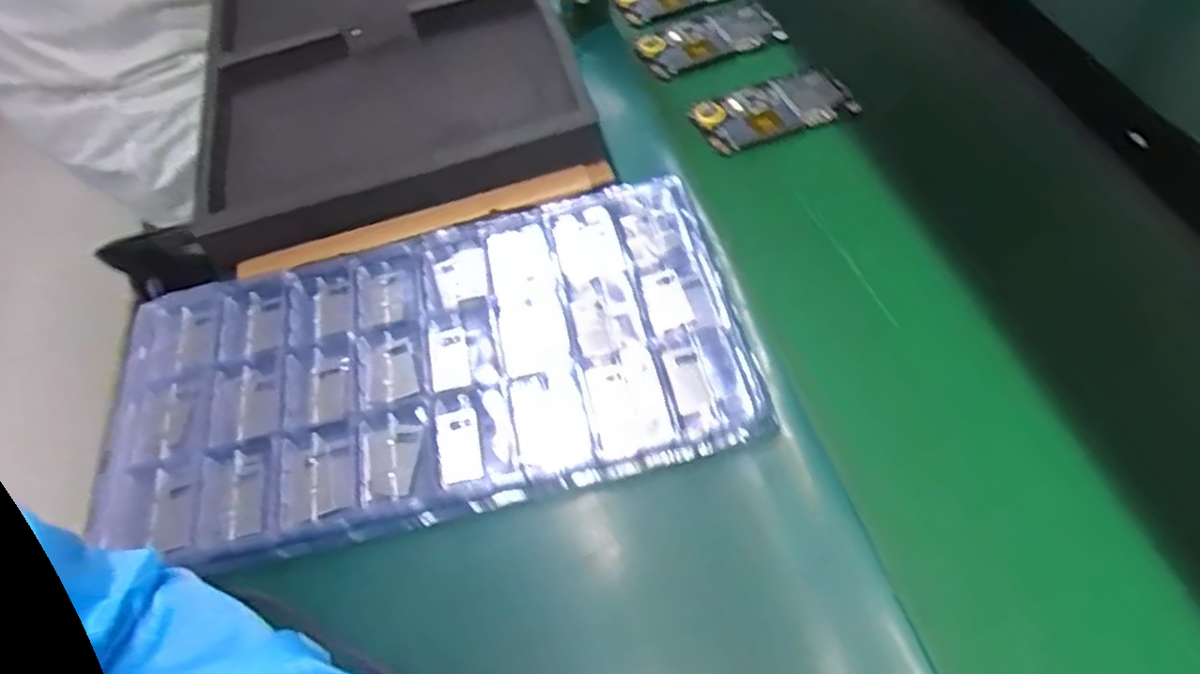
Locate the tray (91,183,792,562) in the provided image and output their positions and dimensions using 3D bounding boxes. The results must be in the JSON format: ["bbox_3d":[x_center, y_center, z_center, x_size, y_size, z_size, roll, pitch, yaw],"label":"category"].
[{"bbox_3d":[-0.115,0.017,0.476,0.390,0.044,0.209,-11,50,-5],"label":"tray"}]

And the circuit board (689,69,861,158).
[{"bbox_3d":[0.140,-0.182,0.600,0.126,0.011,0.062,-18,51,-10],"label":"circuit board"}]

